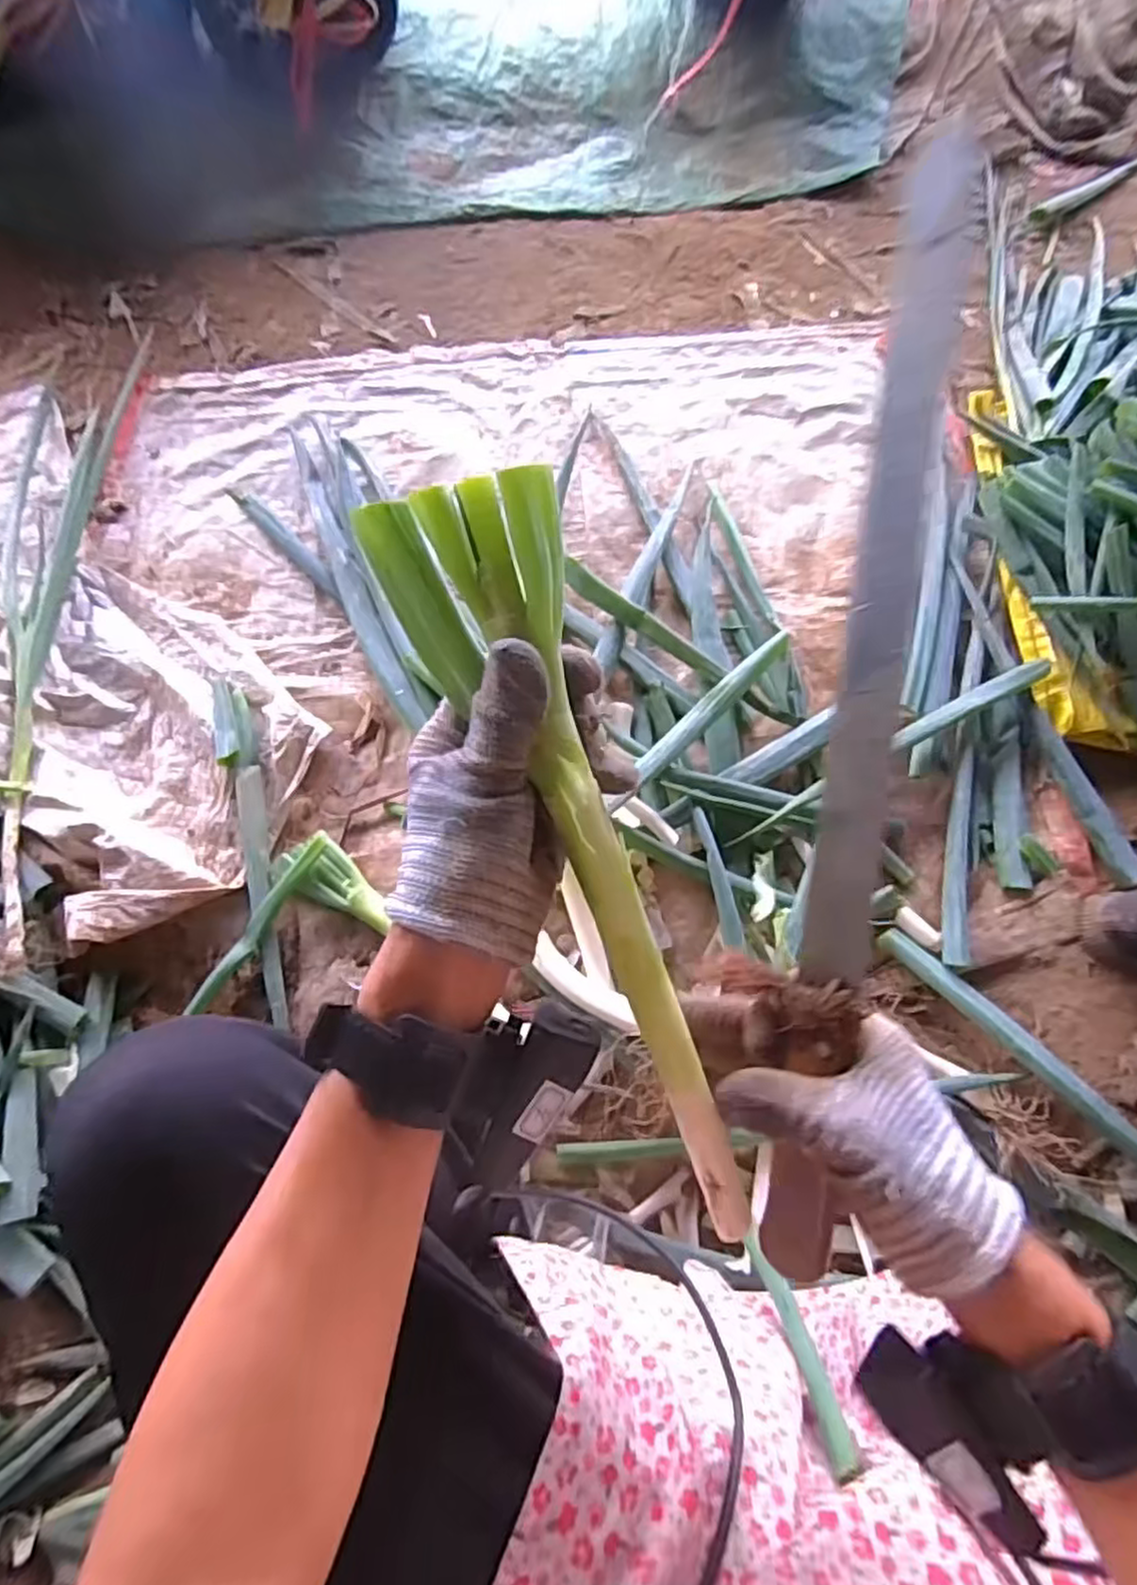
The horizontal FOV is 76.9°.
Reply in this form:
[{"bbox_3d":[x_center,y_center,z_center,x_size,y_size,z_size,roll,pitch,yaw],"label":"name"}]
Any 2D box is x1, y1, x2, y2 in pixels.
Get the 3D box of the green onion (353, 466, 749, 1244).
[{"bbox_3d":[0.009,0.039,0.290,0.064,0.033,0.327,-21,99,-7],"label":"green onion"}]

